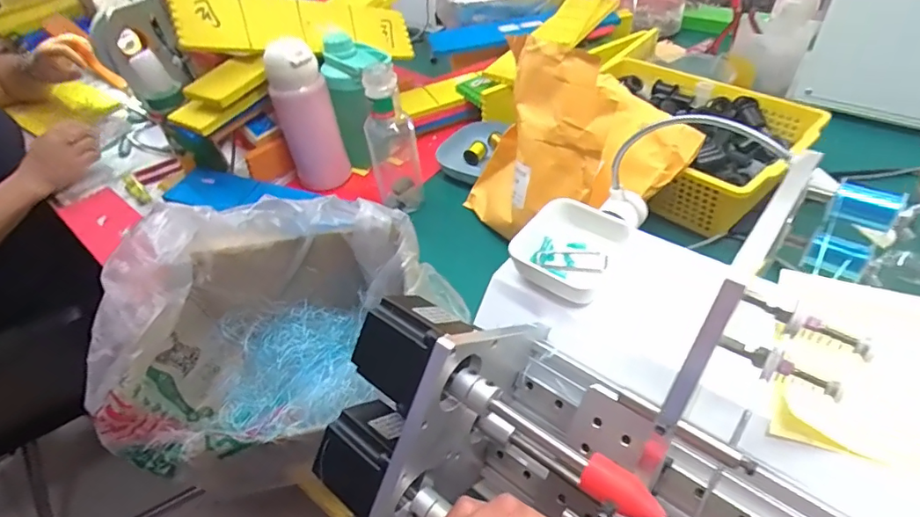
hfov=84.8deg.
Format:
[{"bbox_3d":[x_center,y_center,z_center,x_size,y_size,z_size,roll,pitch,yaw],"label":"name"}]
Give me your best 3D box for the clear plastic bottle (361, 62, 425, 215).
[{"bbox_3d":[-0.091,-0.150,0.663,0.067,0.191,0.053,-11,44,-4],"label":"clear plastic bottle"}]

